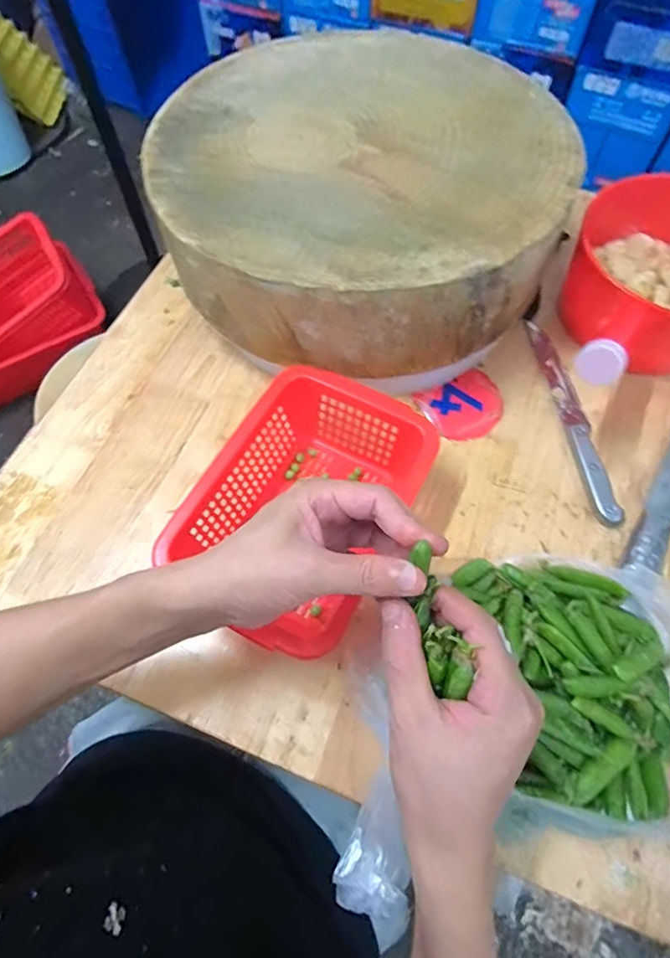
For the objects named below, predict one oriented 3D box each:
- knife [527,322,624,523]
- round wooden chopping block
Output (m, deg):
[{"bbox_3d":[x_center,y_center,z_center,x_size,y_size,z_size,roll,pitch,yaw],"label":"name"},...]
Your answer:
[{"bbox_3d":[0.242,-0.069,0.529,0.023,0.014,0.249,-6,64,-2],"label":"knife"},{"bbox_3d":[0.027,-0.286,0.536,0.379,0.116,0.365,0,64,1],"label":"round wooden chopping block"}]

